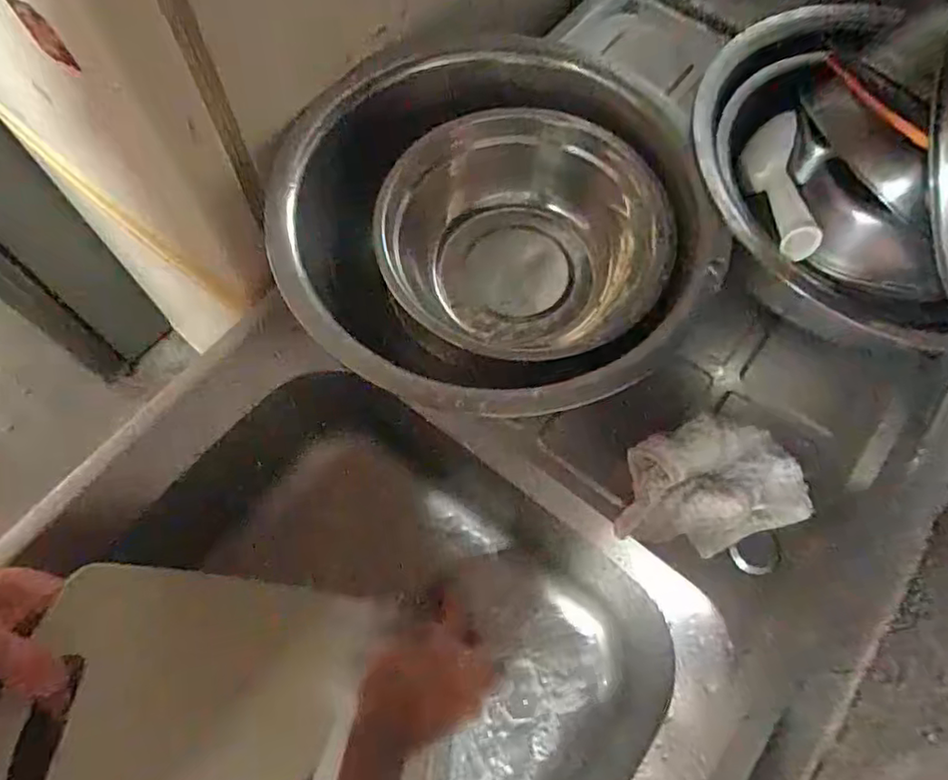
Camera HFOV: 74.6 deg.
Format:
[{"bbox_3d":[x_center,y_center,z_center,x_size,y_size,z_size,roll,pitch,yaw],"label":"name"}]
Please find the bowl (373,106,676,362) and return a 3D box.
[{"bbox_3d":[0.046,-0.126,0.529,0.232,0.077,0.210,25,68,8],"label":"bowl"}]

